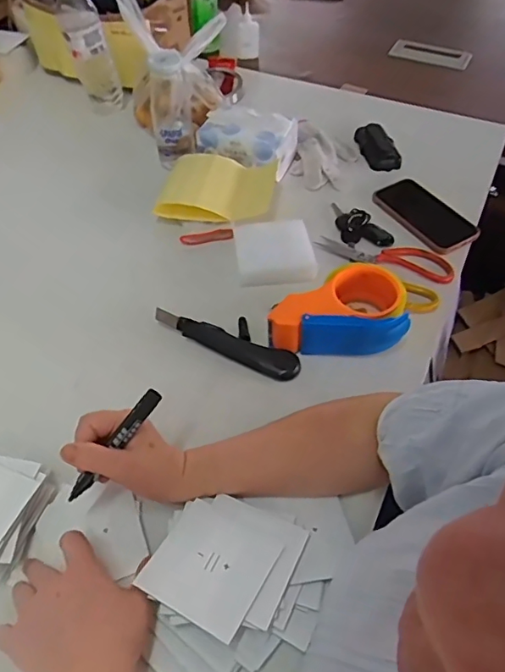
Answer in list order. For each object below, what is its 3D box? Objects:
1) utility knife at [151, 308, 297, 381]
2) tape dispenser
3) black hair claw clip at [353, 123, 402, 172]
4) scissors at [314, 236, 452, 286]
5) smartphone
[{"bbox_3d":[-0.028,0.001,0.631,0.184,0.013,0.049,25,56,17],"label":"utility knife"},{"bbox_3d":[0.100,-0.034,0.623,0.158,0.056,0.098,2,52,1],"label":"tape dispenser"},{"bbox_3d":[0.204,-0.309,0.868,0.044,0.034,0.104,-15,54,-12],"label":"black hair claw clip"},{"bbox_3d":[0.179,-0.112,0.715,0.176,0.009,0.067,15,53,11],"label":"scissors"},{"bbox_3d":[0.252,-0.181,0.777,0.081,0.016,0.156,-30,58,-22],"label":"smartphone"}]

